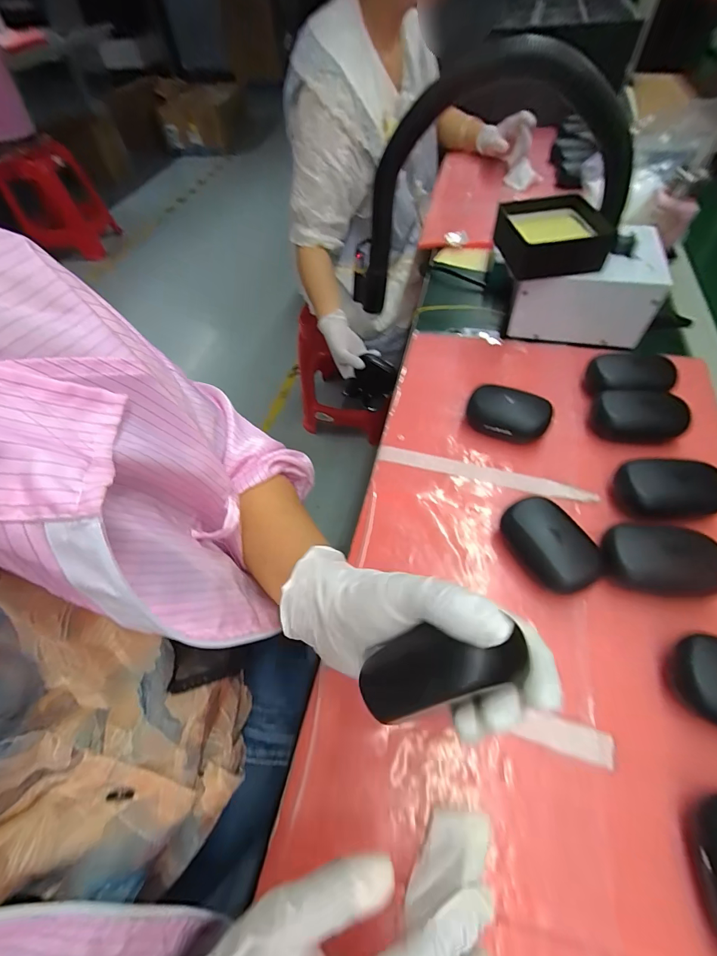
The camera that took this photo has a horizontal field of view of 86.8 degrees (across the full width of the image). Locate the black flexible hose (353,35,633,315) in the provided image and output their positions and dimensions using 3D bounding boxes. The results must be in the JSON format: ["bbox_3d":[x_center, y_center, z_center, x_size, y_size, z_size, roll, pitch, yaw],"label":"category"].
[{"bbox_3d":[0.115,-0.334,0.432,0.339,0.196,0.072,-12,62,24],"label":"black flexible hose"}]

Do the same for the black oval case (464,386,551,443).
[{"bbox_3d":[0.158,-0.064,0.407,0.081,0.036,0.056,25,61,19],"label":"black oval case"}]

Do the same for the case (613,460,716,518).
[{"bbox_3d":[0.277,0.011,0.337,0.081,0.037,0.053,9,57,10],"label":"case"}]

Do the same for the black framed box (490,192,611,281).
[{"bbox_3d":[0.222,-0.282,0.439,0.109,0.040,0.121,1,56,4],"label":"black framed box"}]

